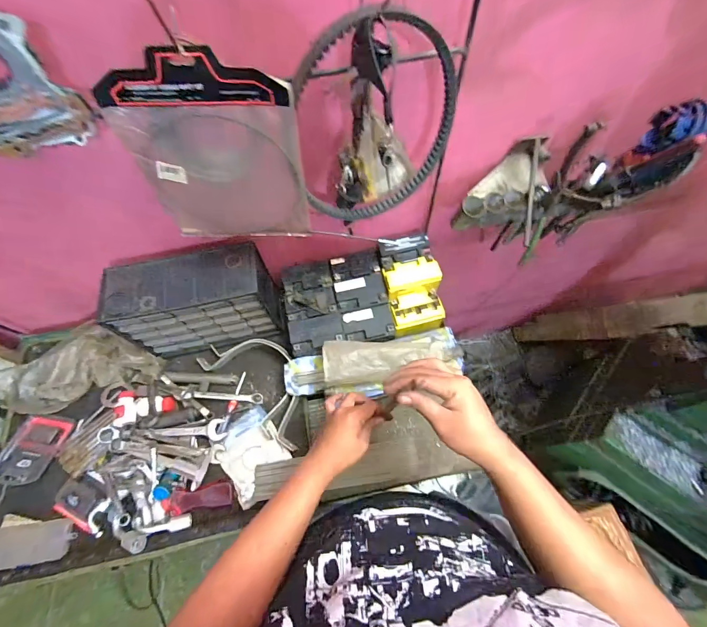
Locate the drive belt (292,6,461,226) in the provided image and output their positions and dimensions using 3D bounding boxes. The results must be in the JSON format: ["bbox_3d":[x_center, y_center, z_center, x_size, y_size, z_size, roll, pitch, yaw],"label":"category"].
[{"bbox_3d":[0.035,-0.250,0.472,0.226,0.289,0.033,-19,65,-7],"label":"drive belt"}]

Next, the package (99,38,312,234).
[{"bbox_3d":[-0.173,-0.199,0.460,0.208,0.254,0.031,-3,64,1],"label":"package"}]

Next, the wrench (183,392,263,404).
[{"bbox_3d":[-0.283,0.182,0.745,0.164,0.011,0.021,7,63,-12],"label":"wrench"}]

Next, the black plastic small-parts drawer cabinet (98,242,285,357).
[{"bbox_3d":[-0.326,-0.025,0.728,0.299,0.186,0.118,-12,64,-3],"label":"black plastic small-parts drawer cabinet"}]

